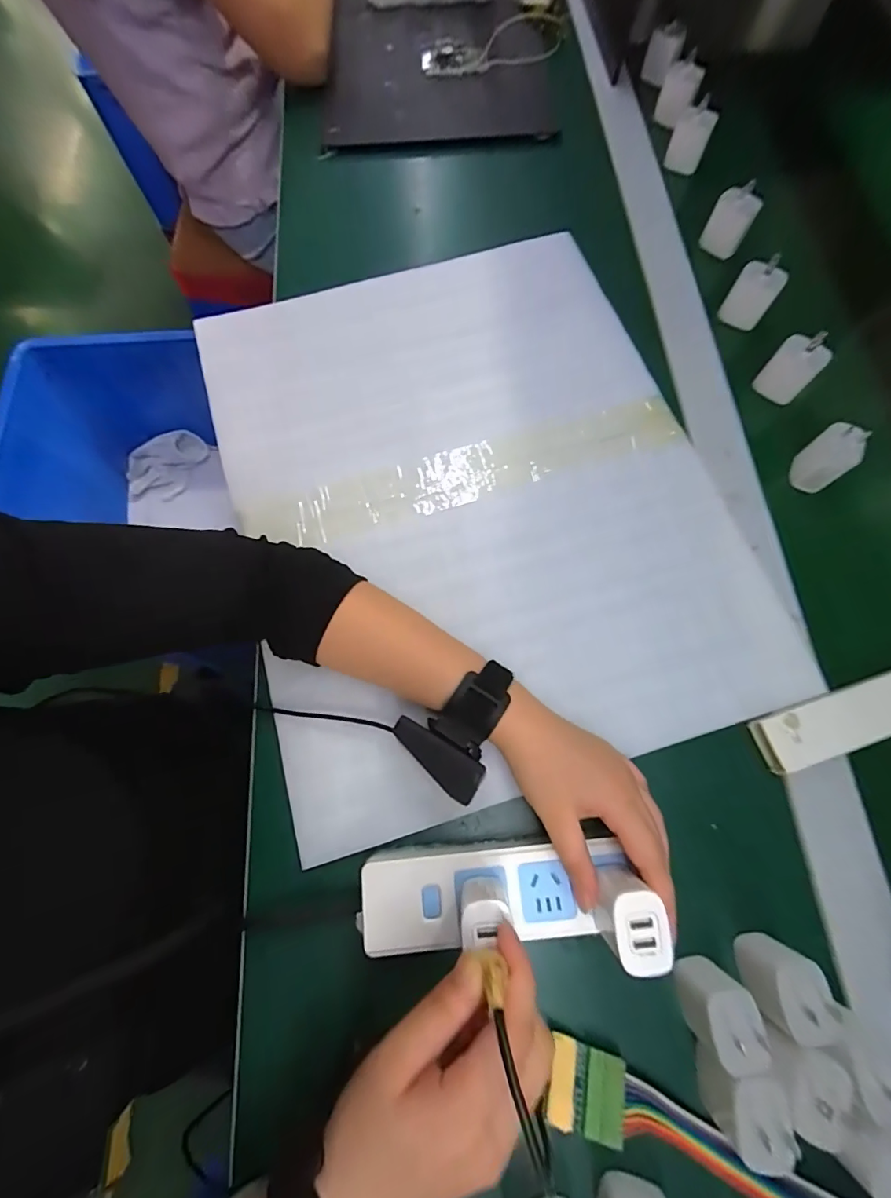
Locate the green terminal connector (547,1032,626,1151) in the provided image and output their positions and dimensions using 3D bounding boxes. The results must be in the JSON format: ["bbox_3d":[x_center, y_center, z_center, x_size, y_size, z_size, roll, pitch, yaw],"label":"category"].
[{"bbox_3d":[0.085,0.300,0.288,0.047,0.013,0.042,20,51,2],"label":"green terminal connector"}]

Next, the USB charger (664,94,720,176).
[{"bbox_3d":[0.290,-0.546,0.558,0.042,0.064,0.023,22,74,6],"label":"USB charger"}]

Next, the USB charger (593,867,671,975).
[{"bbox_3d":[0.107,0.188,0.279,0.029,0.049,0.042,-7,73,-2],"label":"USB charger"}]

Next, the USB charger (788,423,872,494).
[{"bbox_3d":[0.342,-0.125,0.421,0.026,0.063,0.039,-13,62,-36],"label":"USB charger"}]

